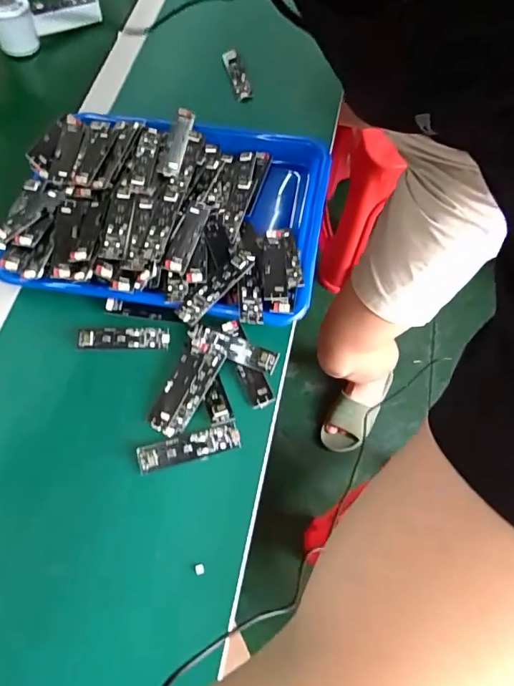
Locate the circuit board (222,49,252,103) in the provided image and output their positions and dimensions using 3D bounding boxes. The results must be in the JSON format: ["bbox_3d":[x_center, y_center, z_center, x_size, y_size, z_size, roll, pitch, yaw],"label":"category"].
[{"bbox_3d":[-0.026,-0.357,0.618,0.023,0.007,0.080,-19,82,-5],"label":"circuit board"}]

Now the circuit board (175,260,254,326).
[{"bbox_3d":[-0.041,-0.054,0.455,0.022,0.006,0.091,41,74,18],"label":"circuit board"}]

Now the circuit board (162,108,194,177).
[{"bbox_3d":[-0.089,-0.228,0.521,0.021,0.014,0.088,7,67,6],"label":"circuit board"}]

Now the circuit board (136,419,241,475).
[{"bbox_3d":[-0.062,0.095,0.419,0.092,0.010,0.025,-18,67,-5],"label":"circuit board"}]

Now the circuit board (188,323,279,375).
[{"bbox_3d":[-0.025,0.006,0.454,0.091,0.010,0.025,17,68,10],"label":"circuit board"}]

